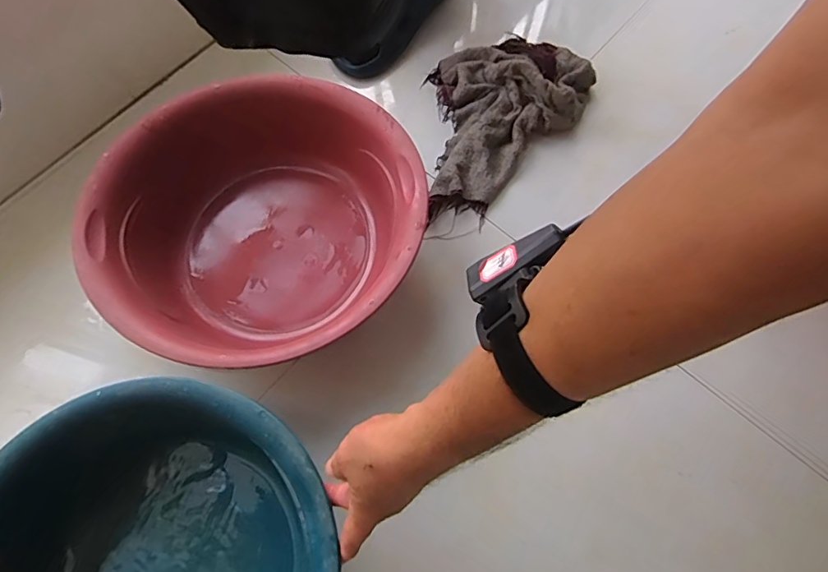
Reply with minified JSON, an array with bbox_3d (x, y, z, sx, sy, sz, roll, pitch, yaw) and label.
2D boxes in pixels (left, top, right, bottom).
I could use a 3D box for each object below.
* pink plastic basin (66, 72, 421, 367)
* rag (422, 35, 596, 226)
[{"bbox_3d":[-0.176,-0.072,0.609,0.361,0.115,0.343,0,69,0],"label":"pink plastic basin"},{"bbox_3d":[0.099,-0.247,0.705,0.210,0.058,0.321,39,74,14],"label":"rag"}]

